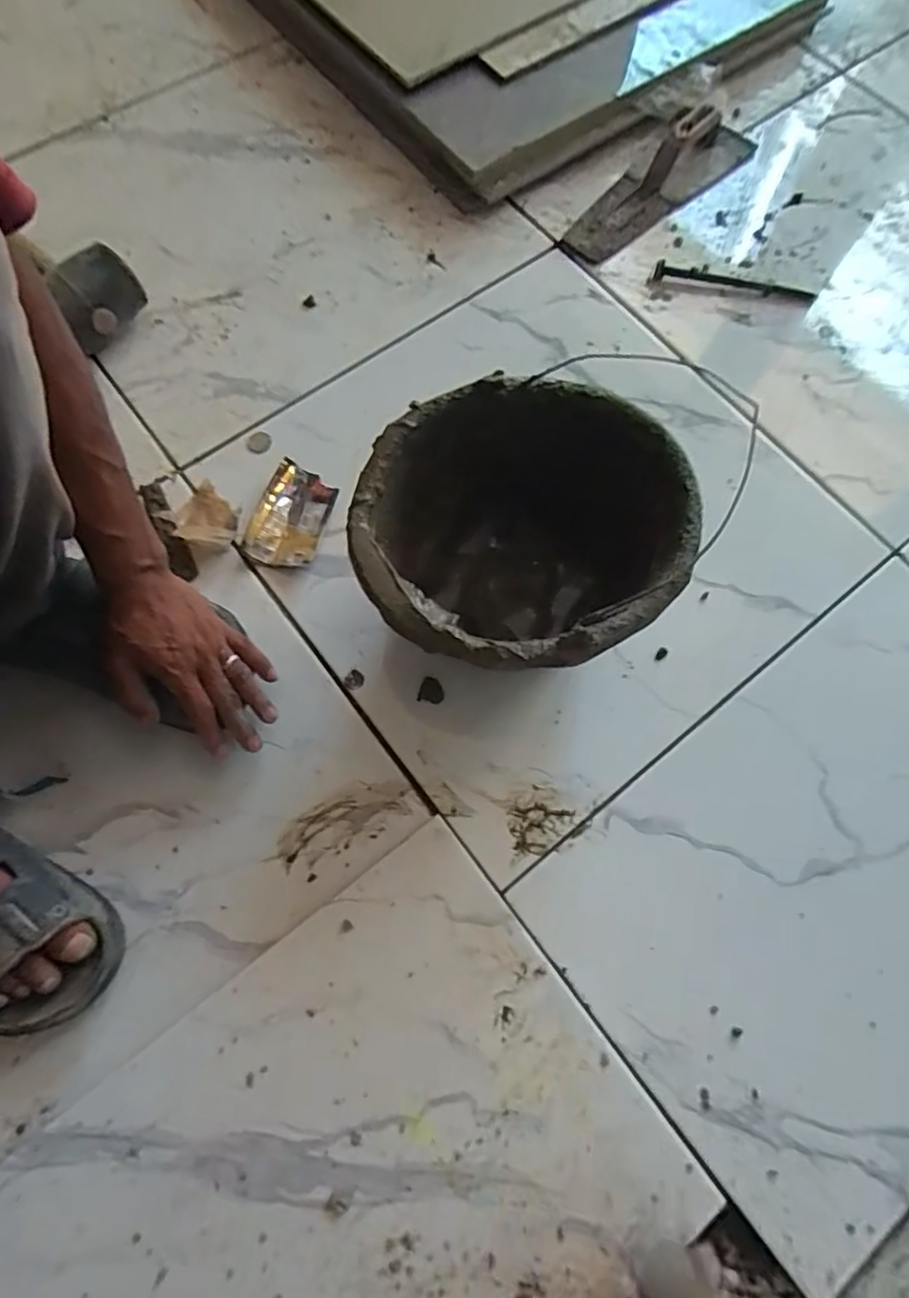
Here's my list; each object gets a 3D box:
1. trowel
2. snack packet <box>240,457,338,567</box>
[{"bbox_3d":[0.247,-0.572,0.741,0.303,0.046,0.091,-39,77,-13],"label":"trowel"},{"bbox_3d":[-0.153,-0.128,0.586,0.062,0.024,0.101,17,72,4],"label":"snack packet"}]

